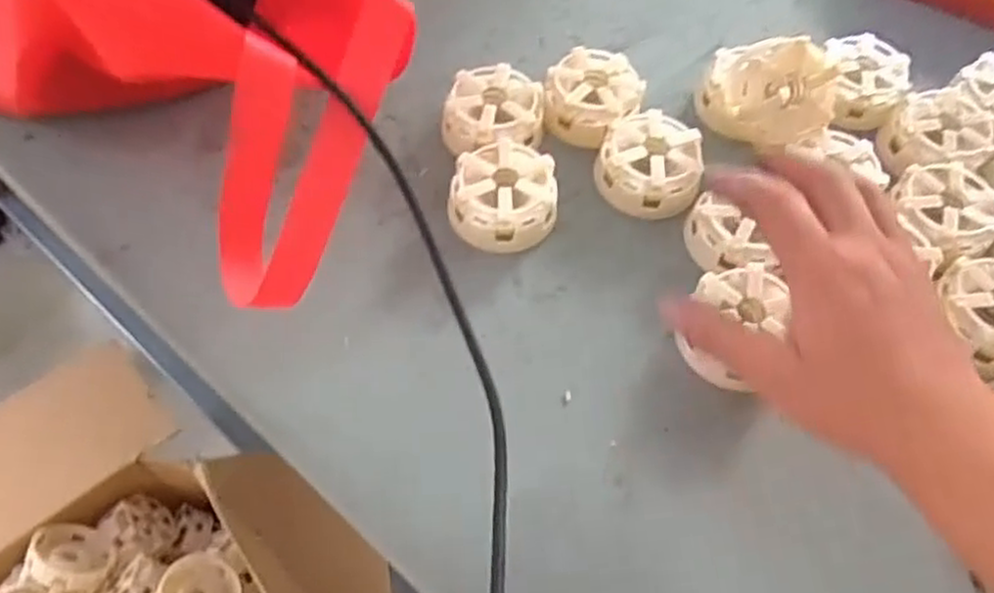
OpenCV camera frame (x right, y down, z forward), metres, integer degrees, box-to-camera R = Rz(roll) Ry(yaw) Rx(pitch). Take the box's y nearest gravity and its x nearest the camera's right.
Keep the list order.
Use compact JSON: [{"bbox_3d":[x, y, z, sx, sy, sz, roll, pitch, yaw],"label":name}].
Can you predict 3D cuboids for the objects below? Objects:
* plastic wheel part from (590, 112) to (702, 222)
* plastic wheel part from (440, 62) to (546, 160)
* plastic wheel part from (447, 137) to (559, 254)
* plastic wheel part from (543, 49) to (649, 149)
[{"bbox_3d":[0.097,-0.083,0.479,0.064,0.031,0.065,11,58,4],"label":"plastic wheel part"},{"bbox_3d":[-0.001,-0.117,0.501,0.062,0.036,0.066,10,58,4],"label":"plastic wheel part"},{"bbox_3d":[0.005,-0.061,0.461,0.064,0.031,0.065,14,58,6],"label":"plastic wheel part"},{"bbox_3d":[0.064,-0.132,0.514,0.060,0.036,0.066,1,58,-2],"label":"plastic wheel part"}]

